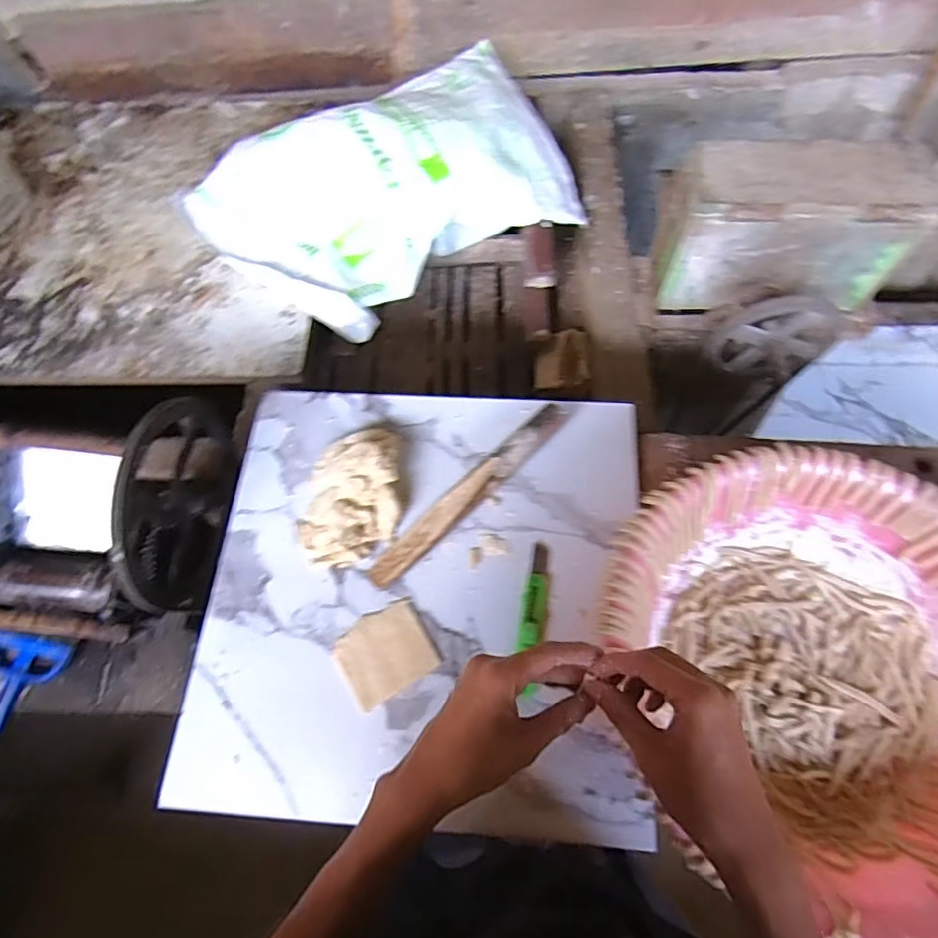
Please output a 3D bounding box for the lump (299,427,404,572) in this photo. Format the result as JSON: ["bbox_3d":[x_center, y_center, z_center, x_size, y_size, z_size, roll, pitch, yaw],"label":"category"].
[{"bbox_3d":[-0.139,0.027,0.706,0.110,0.056,0.169,7,61,5],"label":"lump"}]

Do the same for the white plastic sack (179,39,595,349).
[{"bbox_3d":[-0.139,-0.539,1.131,0.671,0.226,0.432,-34,65,-16],"label":"white plastic sack"}]

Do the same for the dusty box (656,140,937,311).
[{"bbox_3d":[0.505,-0.376,0.937,0.358,0.233,0.116,2,61,3],"label":"dusty box"}]

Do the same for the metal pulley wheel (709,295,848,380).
[{"bbox_3d":[0.519,-0.217,0.986,0.213,0.198,0.031,-4,61,-1],"label":"metal pulley wheel"}]

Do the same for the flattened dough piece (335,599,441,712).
[{"bbox_3d":[-0.092,0.201,0.642,0.097,0.006,0.087,-29,64,-14],"label":"flattened dough piece"}]

